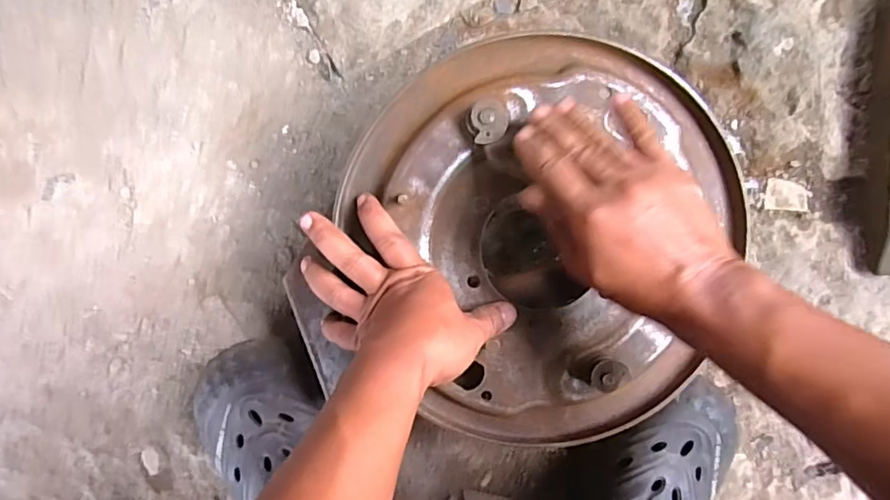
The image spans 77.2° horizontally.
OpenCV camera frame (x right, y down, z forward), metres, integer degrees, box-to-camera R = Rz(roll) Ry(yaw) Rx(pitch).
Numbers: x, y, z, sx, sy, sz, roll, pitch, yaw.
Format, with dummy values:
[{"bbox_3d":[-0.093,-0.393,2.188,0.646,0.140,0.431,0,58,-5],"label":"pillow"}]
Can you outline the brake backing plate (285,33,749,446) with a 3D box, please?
[{"bbox_3d":[0.060,-0.004,0.413,0.294,0.045,0.298,0,99,1],"label":"brake backing plate"}]

